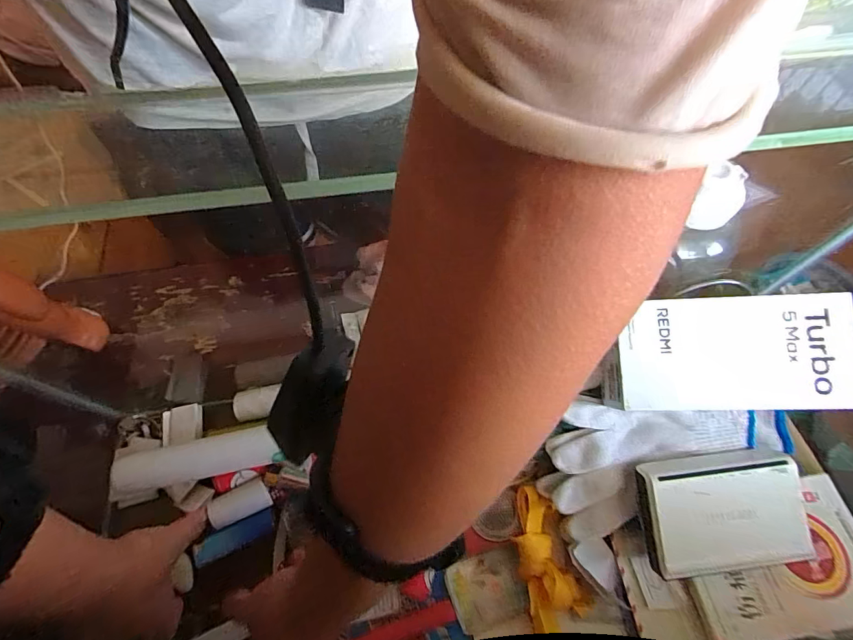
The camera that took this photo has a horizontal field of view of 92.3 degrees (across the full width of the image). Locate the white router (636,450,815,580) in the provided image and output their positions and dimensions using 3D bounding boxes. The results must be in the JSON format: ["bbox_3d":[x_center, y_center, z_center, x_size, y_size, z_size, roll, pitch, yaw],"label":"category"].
[{"bbox_3d":[0.256,0.172,0.360,0.130,0.042,0.095,-6,74,4],"label":"white router"}]

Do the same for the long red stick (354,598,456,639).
[{"bbox_3d":[-0.054,0.297,0.373,0.164,0.017,0.017,-19,64,-7],"label":"long red stick"}]

